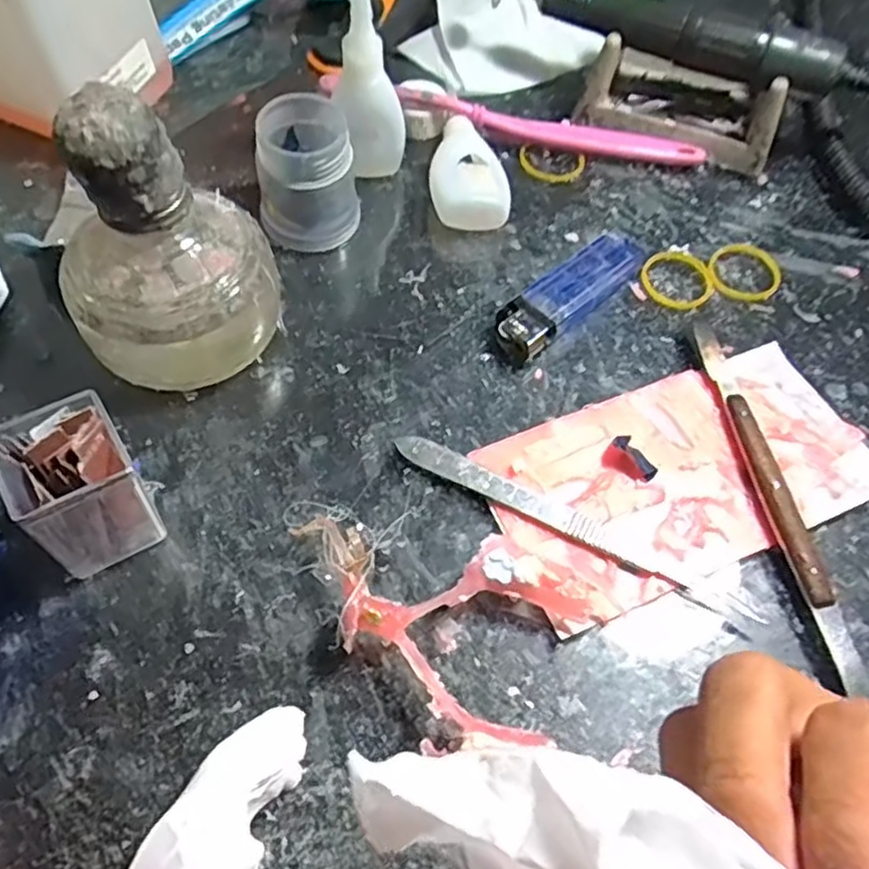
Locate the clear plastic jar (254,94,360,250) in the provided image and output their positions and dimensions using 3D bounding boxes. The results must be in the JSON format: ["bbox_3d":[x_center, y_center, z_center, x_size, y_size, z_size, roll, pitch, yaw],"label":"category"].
[{"bbox_3d":[-0.055,-0.112,0.308,0.042,0.053,0.039,1,59,-2],"label":"clear plastic jar"}]

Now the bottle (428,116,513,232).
[{"bbox_3d":[0.016,-0.123,0.337,0.035,0.021,0.061,1,59,-3],"label":"bottle"}]

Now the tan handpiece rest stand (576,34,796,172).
[{"bbox_3d":[0.129,-0.181,0.367,0.098,0.040,0.068,15,60,6],"label":"tan handpiece rest stand"}]

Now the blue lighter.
[{"bbox_3d":[0.058,-0.060,0.306,0.081,0.014,0.023,-39,69,-23],"label":"blue lighter"}]

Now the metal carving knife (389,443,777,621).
[{"bbox_3d":[0.049,0.032,0.255,0.137,0.005,0.011,26,62,12],"label":"metal carving knife"}]

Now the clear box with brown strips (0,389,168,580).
[{"bbox_3d":[-0.111,0.019,0.226,0.035,0.056,0.037,-29,65,-19],"label":"clear box with brown strips"}]

